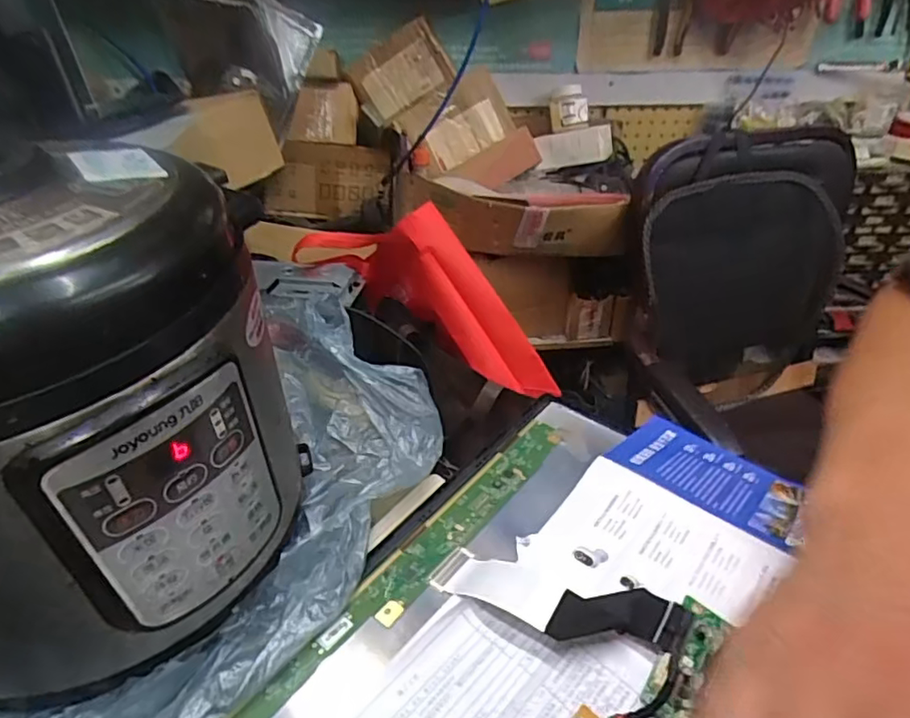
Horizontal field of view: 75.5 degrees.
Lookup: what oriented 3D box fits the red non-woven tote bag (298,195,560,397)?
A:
[{"bbox_3d":[-0.018,-0.088,0.936,0.451,0.215,0.098,39,39,-7],"label":"red non-woven tote bag"}]

